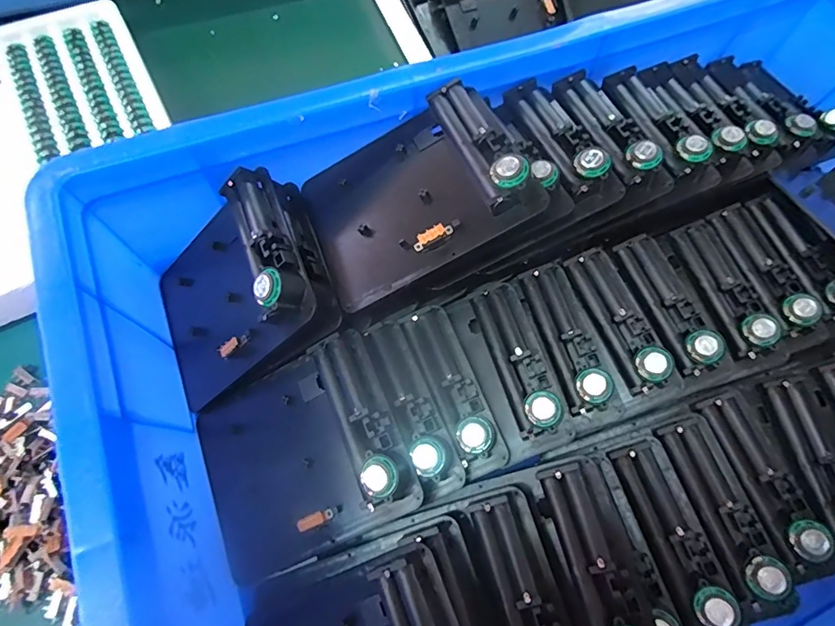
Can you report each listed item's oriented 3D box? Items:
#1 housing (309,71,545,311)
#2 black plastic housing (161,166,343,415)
[{"bbox_3d":[-0.004,-0.072,0.290,0.135,0.028,0.110,-29,61,13],"label":"housing"},{"bbox_3d":[-0.115,-0.014,0.307,0.123,0.051,0.113,-36,66,31],"label":"black plastic housing"}]

